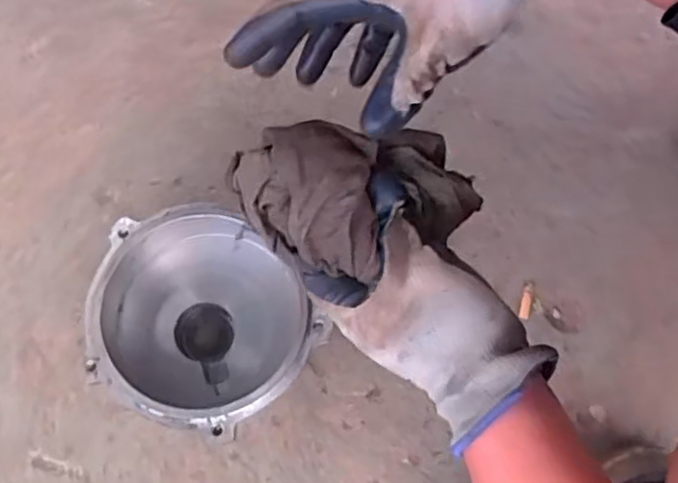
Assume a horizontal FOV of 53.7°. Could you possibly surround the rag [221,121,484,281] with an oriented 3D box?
[{"bbox_3d":[0.012,-0.028,0.393,0.144,0.064,0.078,-8,71,-3],"label":"rag"}]

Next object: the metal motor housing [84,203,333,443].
[{"bbox_3d":[-0.119,0.080,0.633,0.188,0.122,0.188,0,71,-1],"label":"metal motor housing"}]

